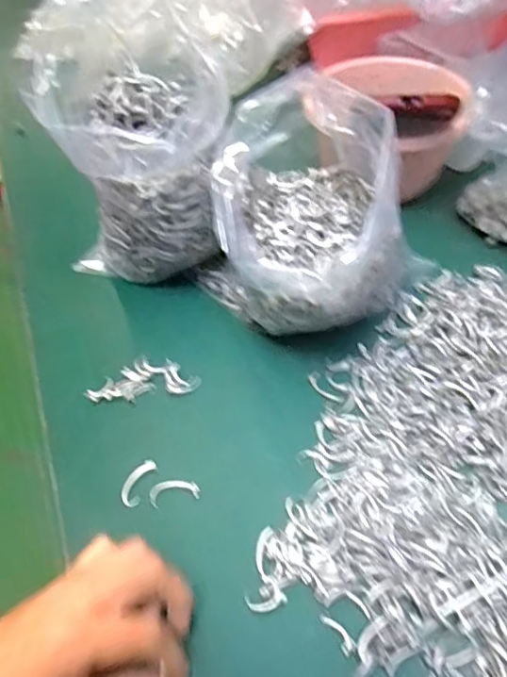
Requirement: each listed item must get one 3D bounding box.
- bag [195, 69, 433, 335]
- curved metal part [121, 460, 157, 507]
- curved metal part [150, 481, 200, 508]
[{"bbox_3d":[0.039,-0.080,0.386,0.163,0.135,0.136,-39,58,-24],"label":"bag"},{"bbox_3d":[-0.074,0.091,0.342,0.013,0.004,0.032,18,55,18],"label":"curved metal part"},{"bbox_3d":[-0.051,0.097,0.337,0.030,0.004,0.014,-13,51,-5],"label":"curved metal part"}]

